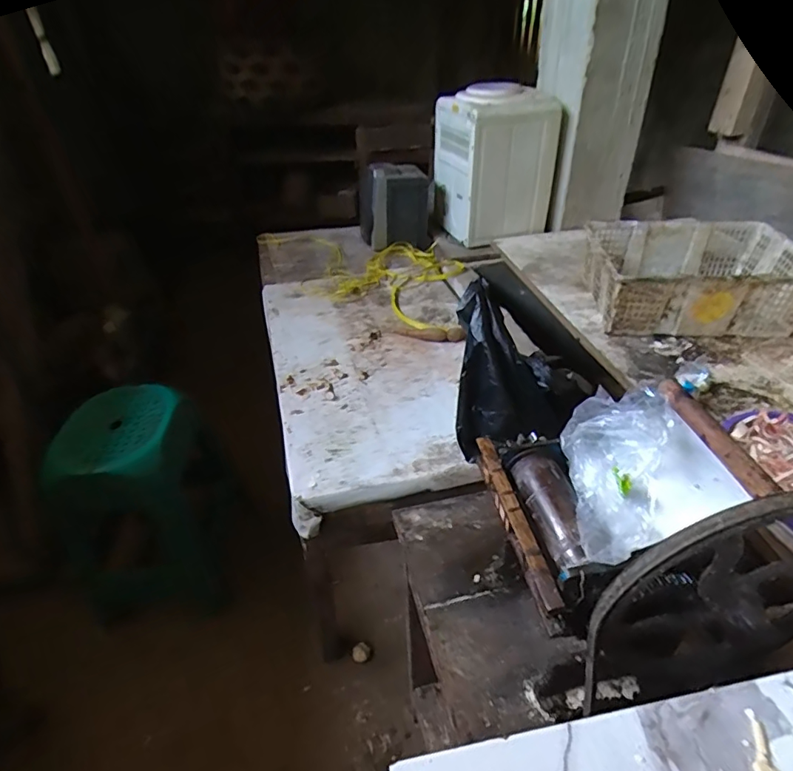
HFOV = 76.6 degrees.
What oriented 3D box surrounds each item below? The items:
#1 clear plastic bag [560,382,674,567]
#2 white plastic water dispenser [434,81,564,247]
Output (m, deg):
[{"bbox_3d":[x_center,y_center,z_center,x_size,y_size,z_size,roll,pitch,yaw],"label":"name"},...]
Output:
[{"bbox_3d":[0.237,0.092,0.517,0.129,0.066,0.198,10,62,16],"label":"clear plastic bag"},{"bbox_3d":[0.324,-0.722,1.668,0.330,0.435,0.314,-7,38,-7],"label":"white plastic water dispenser"}]

